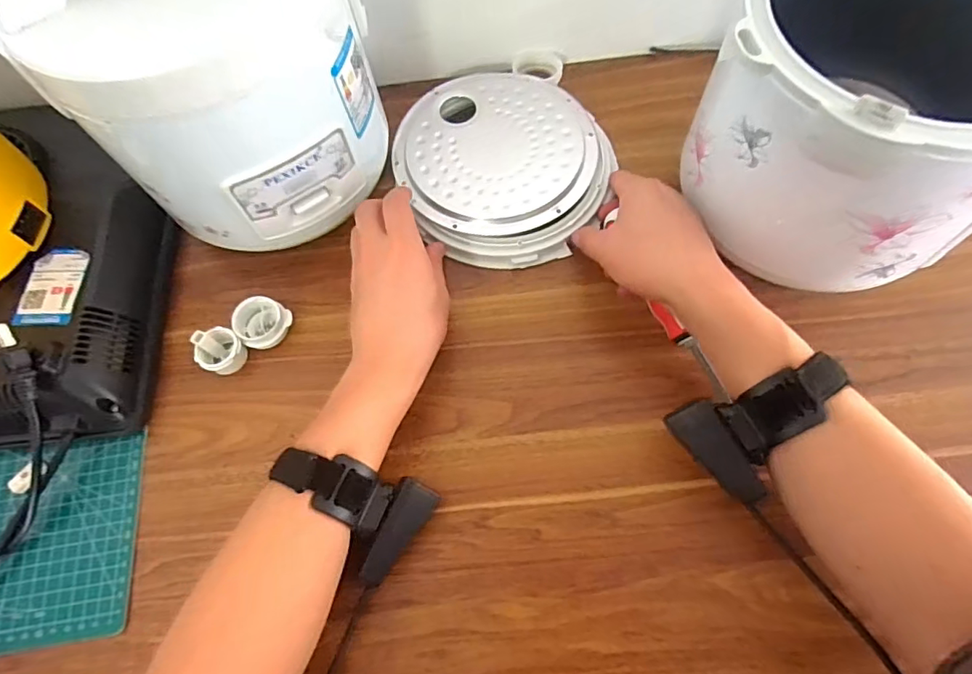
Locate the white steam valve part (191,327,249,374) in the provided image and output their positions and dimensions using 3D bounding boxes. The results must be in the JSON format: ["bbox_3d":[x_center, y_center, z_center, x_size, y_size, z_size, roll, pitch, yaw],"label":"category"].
[{"bbox_3d":[-0.211,0.011,0.426,0.031,0.033,0.034,-1,67,3],"label":"white steam valve part"}]

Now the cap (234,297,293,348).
[{"bbox_3d":[-0.183,-0.011,0.437,0.039,0.025,0.040,-1,67,3],"label":"cap"}]

